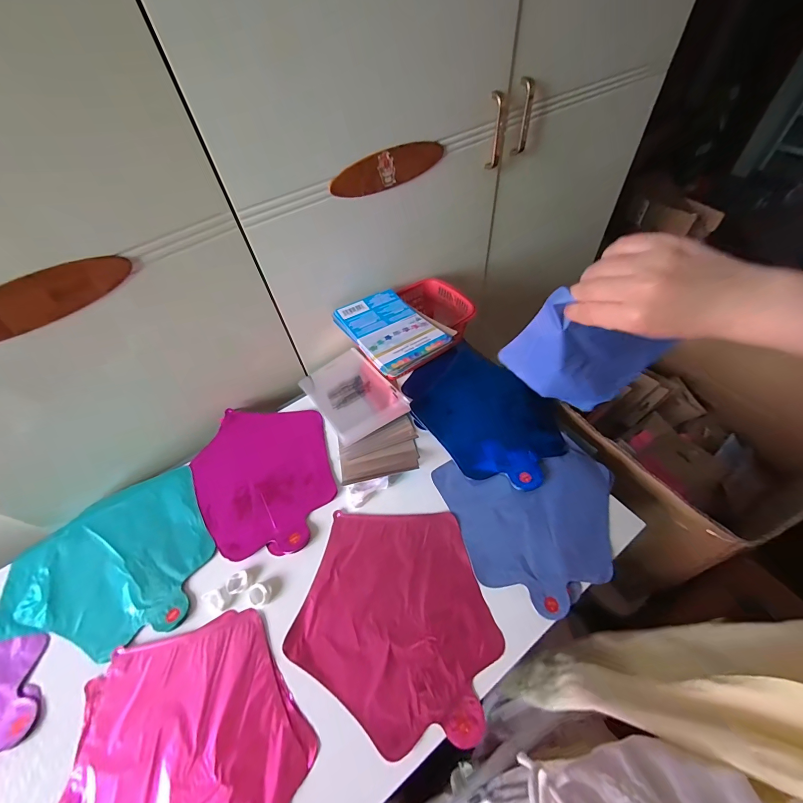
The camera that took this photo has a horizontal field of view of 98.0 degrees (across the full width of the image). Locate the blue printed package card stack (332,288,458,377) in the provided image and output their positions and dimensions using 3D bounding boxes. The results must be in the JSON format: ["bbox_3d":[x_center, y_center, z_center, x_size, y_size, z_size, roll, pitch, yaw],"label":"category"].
[{"bbox_3d":[-0.019,-0.122,0.564,0.129,0.018,0.190,-34,58,-20],"label":"blue printed package card stack"}]

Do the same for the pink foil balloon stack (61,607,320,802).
[{"bbox_3d":[-0.212,0.359,0.343,0.234,0.009,0.234,-16,52,-8],"label":"pink foil balloon stack"}]

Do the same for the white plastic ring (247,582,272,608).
[{"bbox_3d":[-0.173,0.234,0.423,0.029,0.009,0.027,-1,52,4],"label":"white plastic ring"}]

